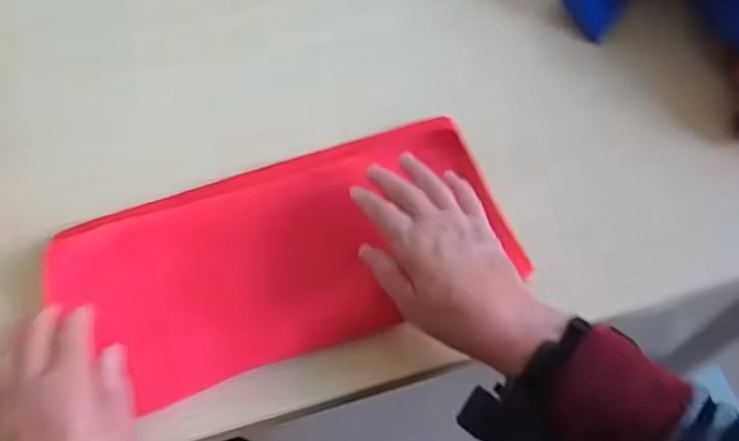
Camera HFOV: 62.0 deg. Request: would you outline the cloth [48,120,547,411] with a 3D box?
[{"bbox_3d":[-0.055,0.019,0.457,0.320,0.028,0.153,-20,62,-12],"label":"cloth"}]

